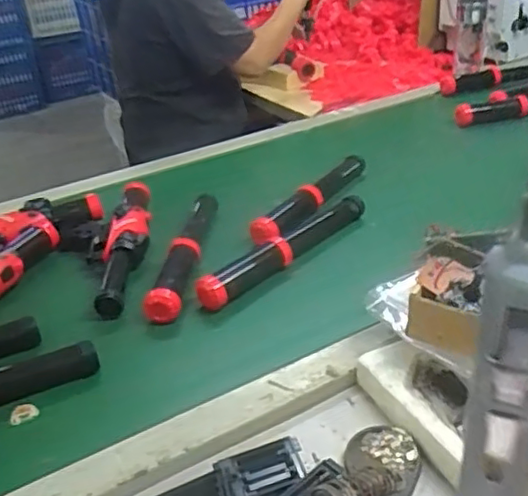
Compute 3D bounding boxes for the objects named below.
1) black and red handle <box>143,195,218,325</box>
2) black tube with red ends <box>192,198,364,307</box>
[{"bbox_3d":[-0.109,-0.001,0.883,0.044,0.039,0.314,-1,31,7],"label":"black and red handle"},{"bbox_3d":[0.031,-0.005,0.870,0.049,0.045,0.314,21,40,37],"label":"black tube with red ends"}]

